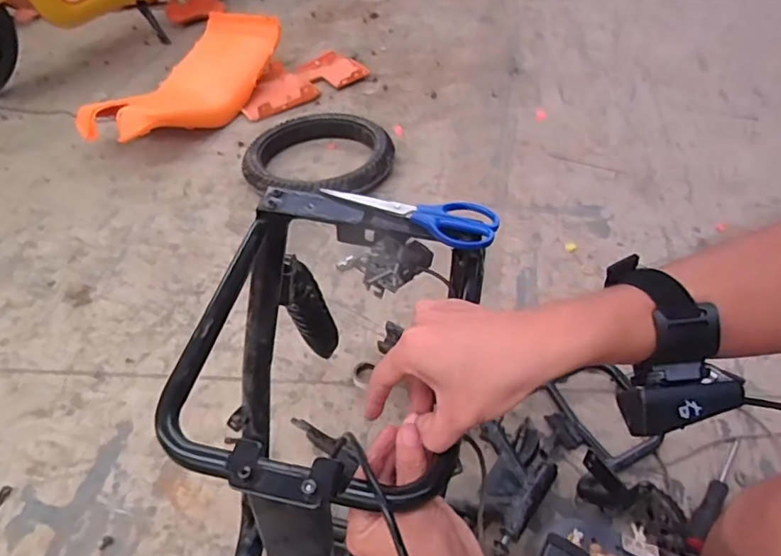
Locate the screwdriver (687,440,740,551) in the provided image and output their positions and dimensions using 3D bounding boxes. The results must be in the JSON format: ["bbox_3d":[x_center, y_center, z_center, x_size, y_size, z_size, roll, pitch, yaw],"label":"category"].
[{"bbox_3d":[0.434,0.281,0.742,0.021,0.019,0.189,29,53,30],"label":"screwdriver"}]

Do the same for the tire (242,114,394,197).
[{"bbox_3d":[-0.169,-0.288,1.351,0.330,0.065,0.320,-2,44,2],"label":"tire"}]

